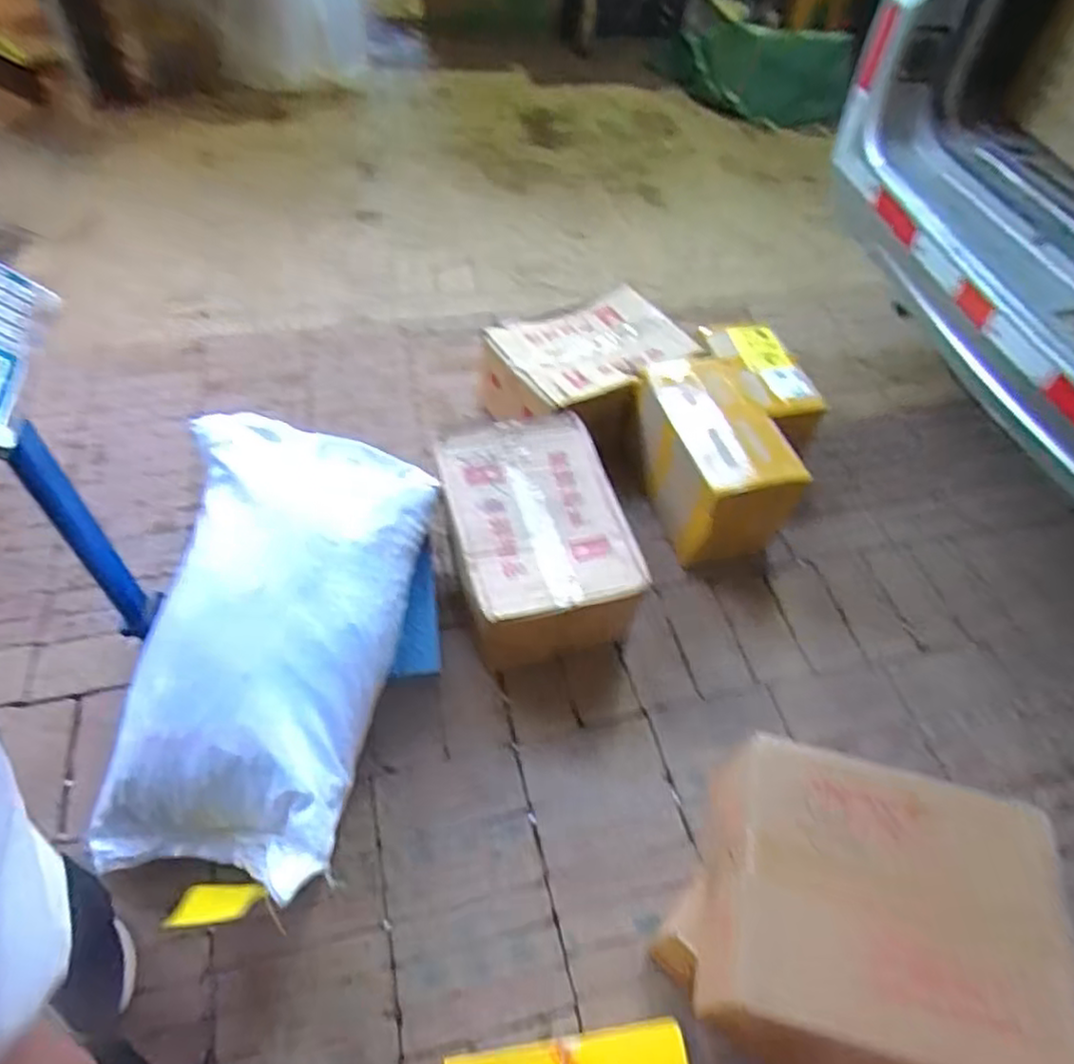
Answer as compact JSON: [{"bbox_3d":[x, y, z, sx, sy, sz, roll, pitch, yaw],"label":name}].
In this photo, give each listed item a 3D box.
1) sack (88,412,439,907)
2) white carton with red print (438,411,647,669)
[{"bbox_3d":[-0.394,0.128,1.009,0.364,0.202,0.670,9,53,1],"label":"sack"},{"bbox_3d":[-0.006,0.017,1.234,0.301,0.180,0.423,-12,55,-14],"label":"white carton with red print"}]

